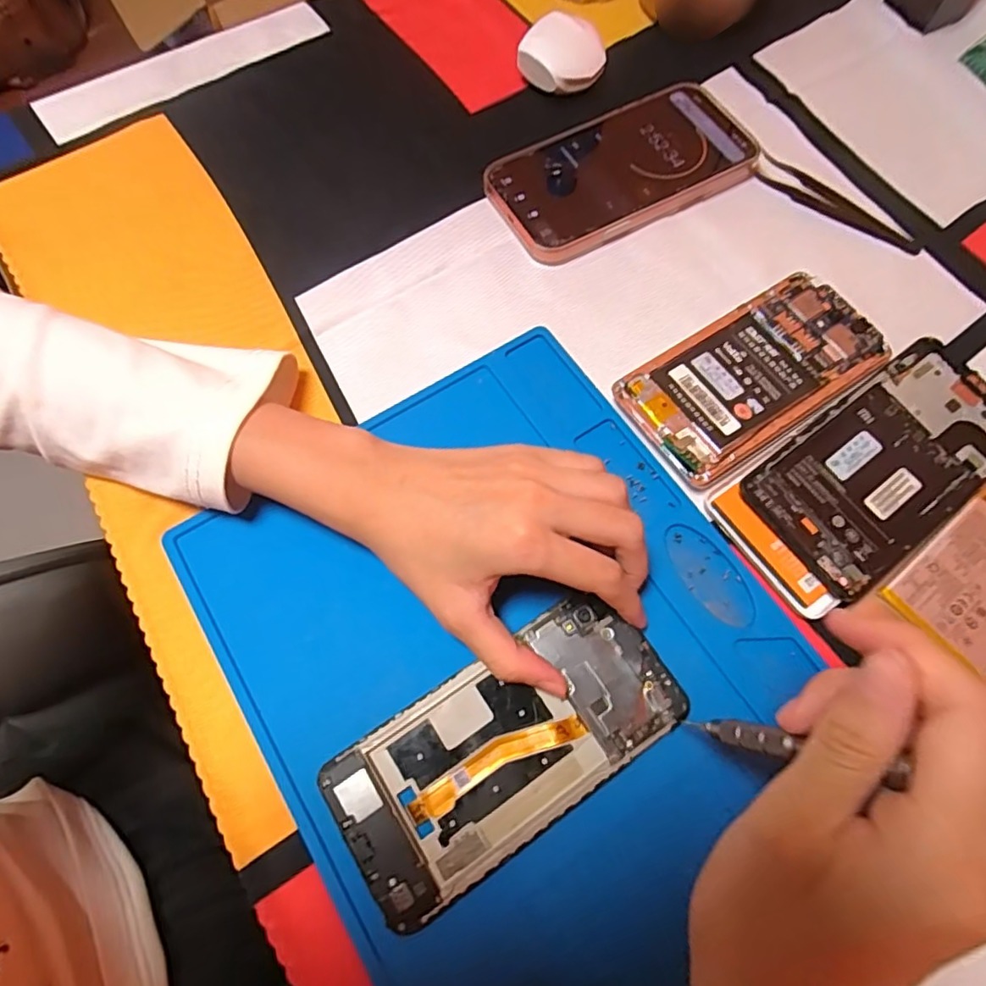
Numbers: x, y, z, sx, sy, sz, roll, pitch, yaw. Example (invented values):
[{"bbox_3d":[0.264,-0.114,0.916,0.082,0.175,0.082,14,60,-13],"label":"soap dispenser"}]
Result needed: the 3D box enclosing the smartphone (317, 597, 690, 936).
[{"bbox_3d":[0.007,0.107,0.253,0.147,0.006,0.070,-29,72,-11],"label":"smartphone"}]

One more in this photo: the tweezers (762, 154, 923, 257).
[{"bbox_3d":[0.218,-0.180,0.372,0.104,0.010,0.020,35,73,12],"label":"tweezers"}]

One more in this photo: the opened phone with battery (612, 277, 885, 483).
[{"bbox_3d":[0.139,-0.062,0.318,0.136,0.015,0.071,-31,72,-11],"label":"opened phone with battery"}]

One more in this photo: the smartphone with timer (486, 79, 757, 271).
[{"bbox_3d":[0.082,-0.204,0.375,0.167,0.014,0.081,-27,71,-10],"label":"smartphone with timer"}]

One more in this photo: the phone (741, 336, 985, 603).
[{"bbox_3d":[0.199,-0.015,0.300,0.148,0.014,0.071,-35,73,-13],"label":"phone"}]

